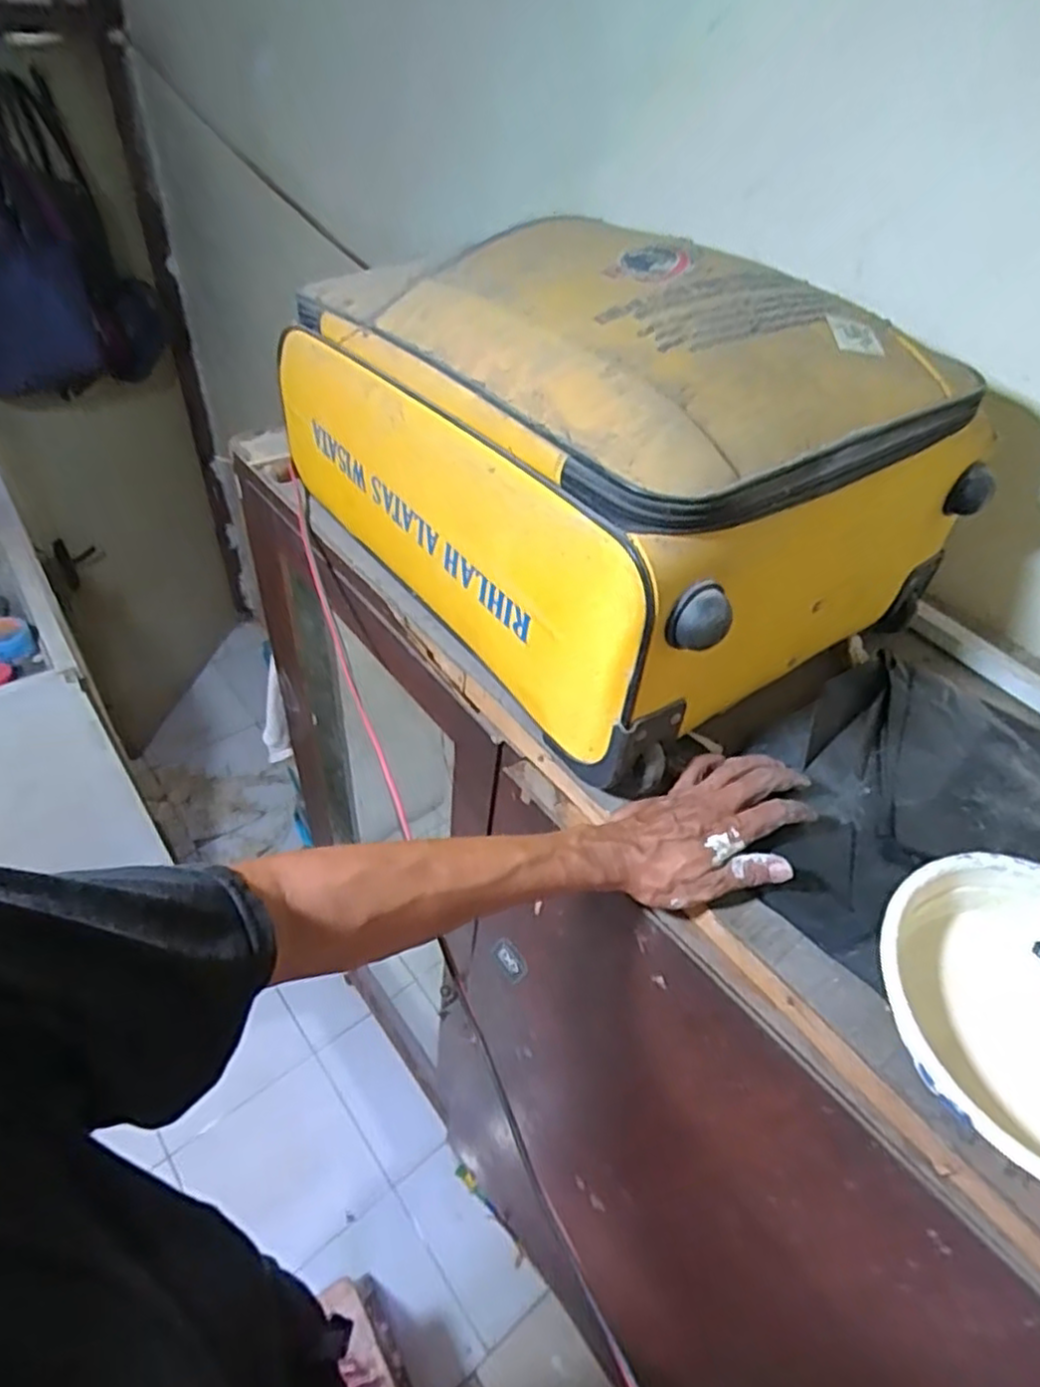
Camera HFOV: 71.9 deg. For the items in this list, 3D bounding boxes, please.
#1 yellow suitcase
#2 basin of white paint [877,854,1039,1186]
[{"bbox_3d":[0.070,-0.234,0.659,0.375,0.273,0.520,-26,54,-29],"label":"yellow suitcase"},{"bbox_3d":[0.310,0.200,0.435,0.173,0.060,0.188,4,45,-4],"label":"basin of white paint"}]

